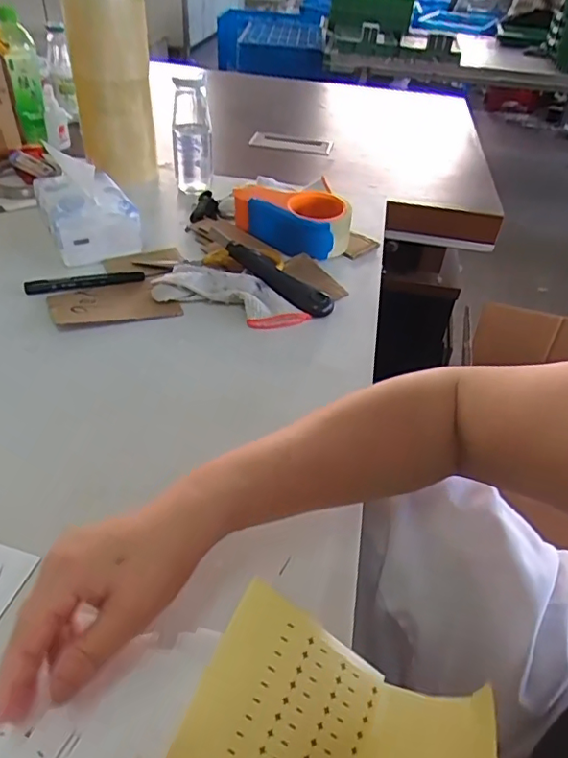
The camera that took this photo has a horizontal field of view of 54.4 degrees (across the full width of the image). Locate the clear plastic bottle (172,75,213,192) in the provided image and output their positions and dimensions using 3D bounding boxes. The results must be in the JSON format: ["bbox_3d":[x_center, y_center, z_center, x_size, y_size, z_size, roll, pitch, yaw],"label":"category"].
[{"bbox_3d":[-0.139,-0.366,0.836,0.056,0.159,0.058,-5,41,-12],"label":"clear plastic bottle"}]

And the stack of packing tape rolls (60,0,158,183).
[{"bbox_3d":[-0.261,-0.440,0.842,0.086,0.248,0.090,31,46,27],"label":"stack of packing tape rolls"}]

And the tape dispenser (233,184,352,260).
[{"bbox_3d":[0.008,-0.212,0.738,0.162,0.070,0.079,13,41,10],"label":"tape dispenser"}]

